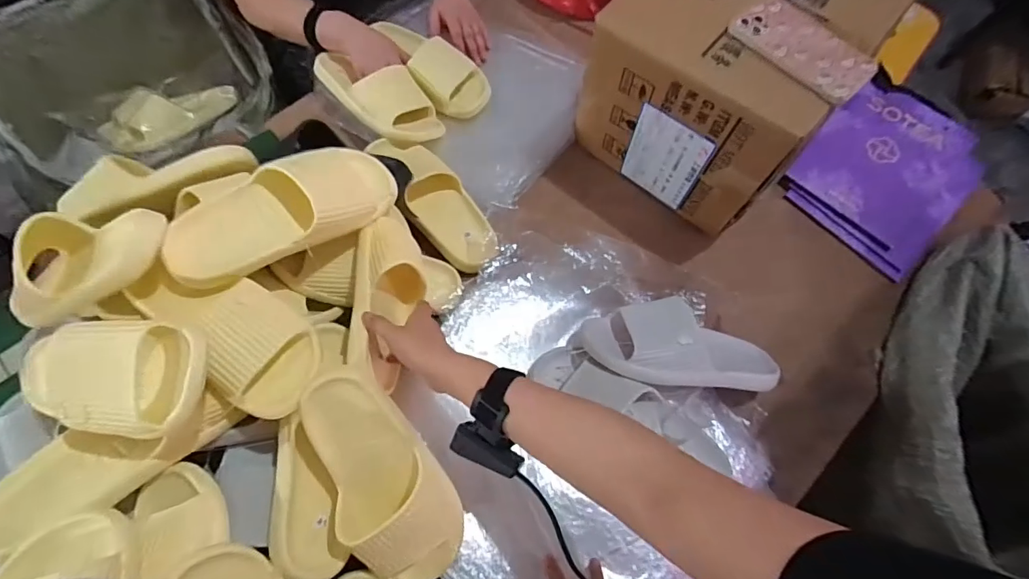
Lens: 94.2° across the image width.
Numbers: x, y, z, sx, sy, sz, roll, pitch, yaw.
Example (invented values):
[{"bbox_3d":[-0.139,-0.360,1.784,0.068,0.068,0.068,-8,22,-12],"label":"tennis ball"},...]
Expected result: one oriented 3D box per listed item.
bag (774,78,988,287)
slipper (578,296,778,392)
[{"bbox_3d":[0.586,-0.189,0.762,0.271,0.047,0.247,-45,73,-1],"label":"bag"},{"bbox_3d":[0.211,0.073,0.612,0.243,0.073,0.104,1,68,-2],"label":"slipper"}]

